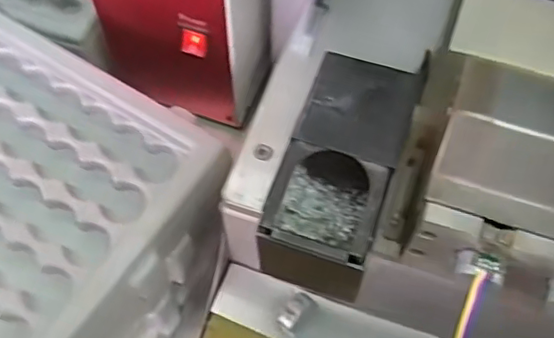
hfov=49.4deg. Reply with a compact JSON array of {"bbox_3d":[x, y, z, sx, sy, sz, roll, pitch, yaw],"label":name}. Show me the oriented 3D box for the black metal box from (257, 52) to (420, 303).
[{"bbox_3d":[0.034,0.006,0.319,0.061,0.058,0.117,17,63,8],"label":"black metal box"}]

